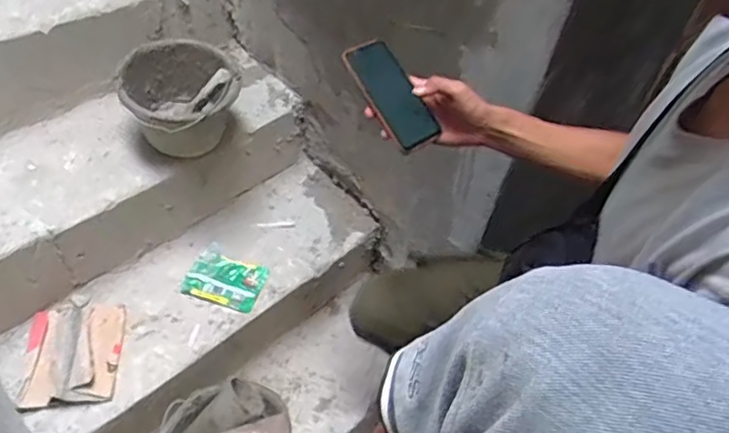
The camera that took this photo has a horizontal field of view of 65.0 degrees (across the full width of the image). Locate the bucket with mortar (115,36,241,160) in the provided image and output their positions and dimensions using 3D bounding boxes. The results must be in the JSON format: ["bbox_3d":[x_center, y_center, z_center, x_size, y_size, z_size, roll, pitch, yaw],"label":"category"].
[{"bbox_3d":[-0.370,-0.208,1.186,0.223,0.213,0.208,-18,52,-22],"label":"bucket with mortar"}]

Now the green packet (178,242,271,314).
[{"bbox_3d":[-0.301,0.131,1.235,0.166,0.025,0.123,19,48,10],"label":"green packet"}]

